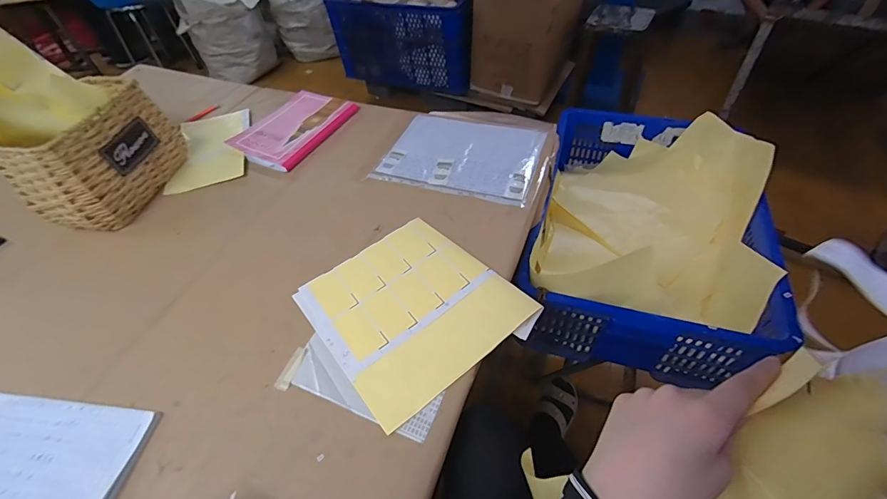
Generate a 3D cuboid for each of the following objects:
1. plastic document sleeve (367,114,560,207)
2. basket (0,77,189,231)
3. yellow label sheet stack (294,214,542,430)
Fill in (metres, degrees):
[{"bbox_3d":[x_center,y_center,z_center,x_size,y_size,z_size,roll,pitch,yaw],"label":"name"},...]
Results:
[{"bbox_3d":[0.053,-0.198,0.818,0.311,0.013,0.253,14,52,15],"label":"plastic document sleeve"},{"bbox_3d":[-0.612,-0.171,0.730,0.131,0.163,0.241,4,50,7],"label":"basket"},{"bbox_3d":[-0.048,0.079,0.586,0.250,0.011,0.262,-35,56,-20],"label":"yellow label sheet stack"}]

